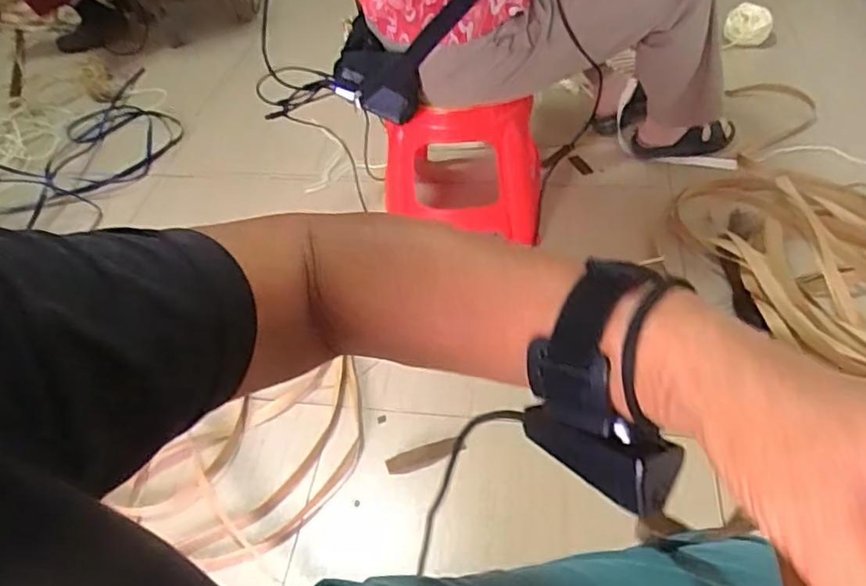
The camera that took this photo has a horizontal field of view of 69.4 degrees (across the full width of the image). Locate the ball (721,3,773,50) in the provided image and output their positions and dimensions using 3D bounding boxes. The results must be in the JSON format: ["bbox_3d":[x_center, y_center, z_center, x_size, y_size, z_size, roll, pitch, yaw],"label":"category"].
[{"bbox_3d":[0.837,-0.709,1.653,0.125,0.095,0.102,15,49,20],"label":"ball"}]

